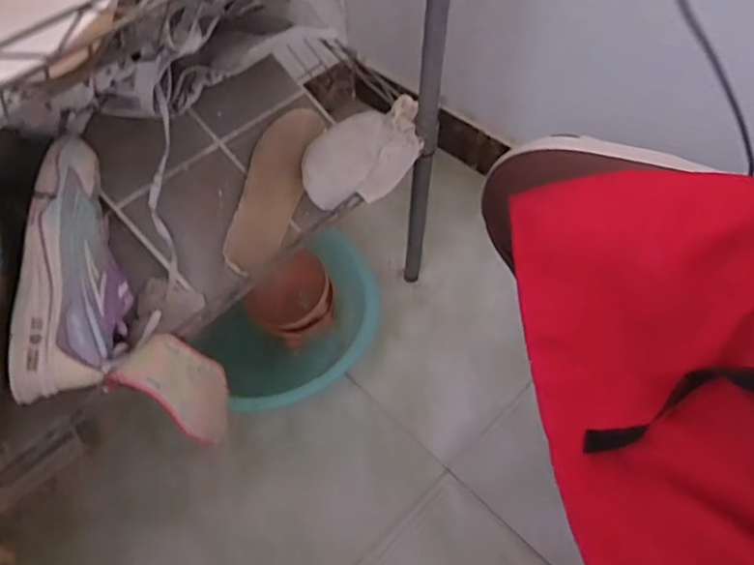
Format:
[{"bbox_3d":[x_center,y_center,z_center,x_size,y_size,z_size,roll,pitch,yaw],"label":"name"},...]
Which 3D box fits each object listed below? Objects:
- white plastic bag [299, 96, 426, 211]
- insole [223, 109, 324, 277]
[{"bbox_3d":[-0.012,-0.159,0.738,0.102,0.052,0.171,35,62,25],"label":"white plastic bag"},{"bbox_3d":[-0.124,-0.117,0.725,0.067,0.012,0.242,26,64,-25],"label":"insole"}]

